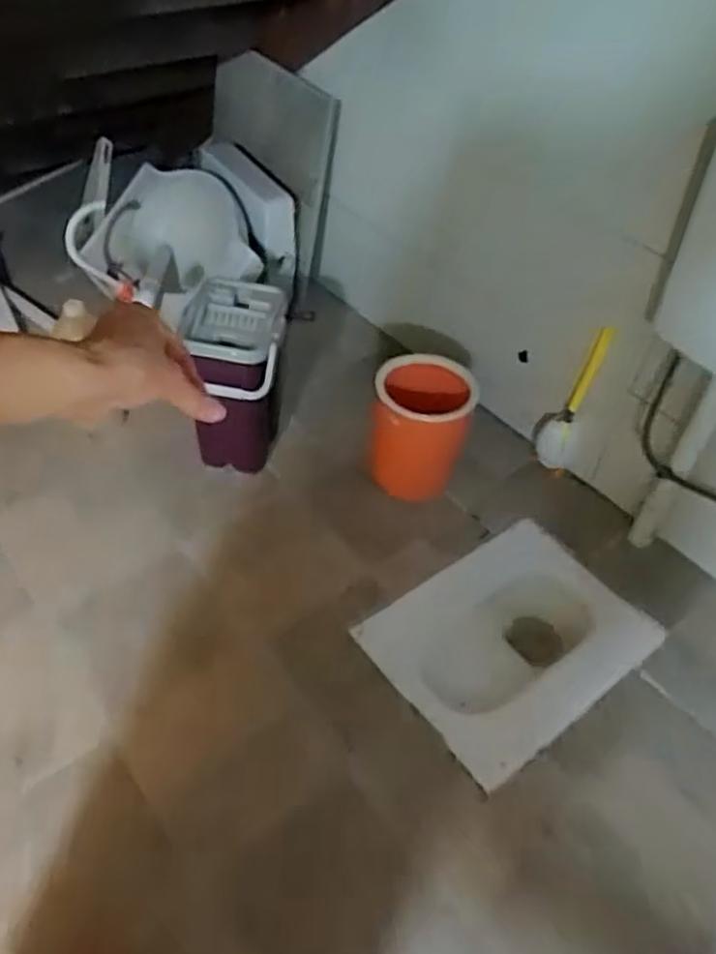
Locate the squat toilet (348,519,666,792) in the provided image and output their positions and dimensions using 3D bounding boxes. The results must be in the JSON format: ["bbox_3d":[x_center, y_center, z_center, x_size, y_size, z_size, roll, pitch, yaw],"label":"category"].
[{"bbox_3d":[0.313,0.379,1.571,0.553,0.148,0.414,-30,55,-29],"label":"squat toilet"}]

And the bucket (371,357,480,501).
[{"bbox_3d":[0.142,-0.110,1.734,0.234,0.264,0.269,10,46,4],"label":"bucket"}]

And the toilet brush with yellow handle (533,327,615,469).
[{"bbox_3d":[0.513,-0.175,1.767,0.092,0.407,0.111,12,47,7],"label":"toilet brush with yellow handle"}]

